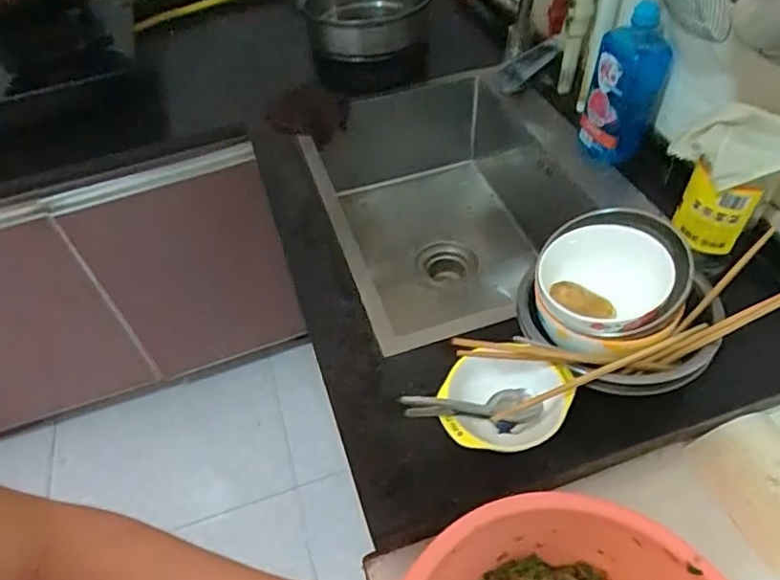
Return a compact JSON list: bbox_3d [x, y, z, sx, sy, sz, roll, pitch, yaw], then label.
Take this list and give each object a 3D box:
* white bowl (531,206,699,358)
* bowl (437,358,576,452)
[{"bbox_3d":[0.227,0.000,0.612,0.139,0.084,0.146,-4,47,4],"label":"white bowl"},{"bbox_3d":[0.115,0.118,0.593,0.118,0.053,0.118,-4,47,4],"label":"bowl"}]

